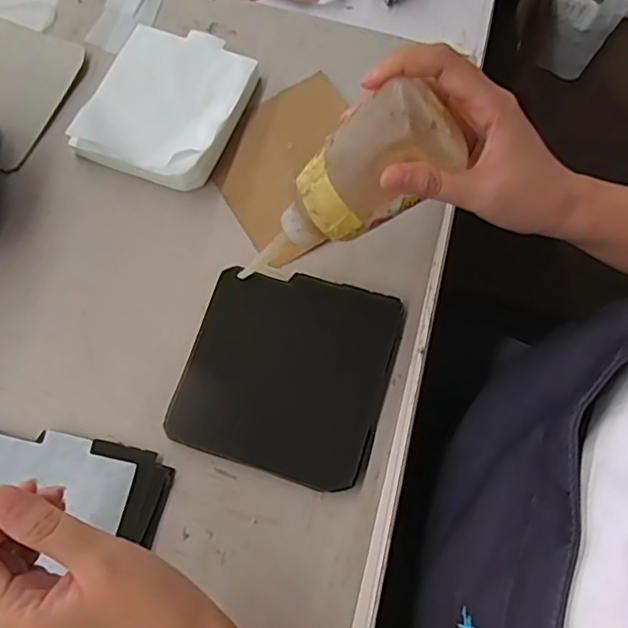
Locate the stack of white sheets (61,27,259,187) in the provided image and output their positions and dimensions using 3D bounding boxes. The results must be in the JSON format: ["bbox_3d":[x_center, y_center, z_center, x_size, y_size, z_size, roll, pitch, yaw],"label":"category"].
[{"bbox_3d":[-0.113,-0.168,0.461,0.108,0.027,0.130,21,72,5],"label":"stack of white sheets"}]

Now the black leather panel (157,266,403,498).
[{"bbox_3d":[-0.018,0.038,0.401,0.132,0.011,0.136,16,71,3],"label":"black leather panel"}]

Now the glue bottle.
[{"bbox_3d":[0.012,-0.071,0.354,0.042,0.153,0.051,-6,64,-51],"label":"glue bottle"}]

